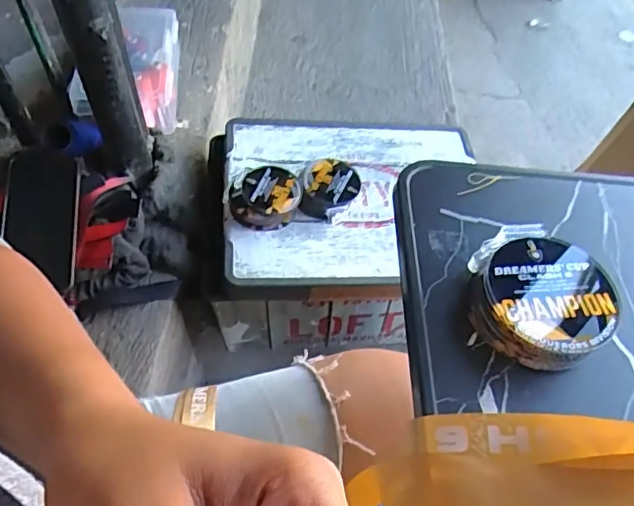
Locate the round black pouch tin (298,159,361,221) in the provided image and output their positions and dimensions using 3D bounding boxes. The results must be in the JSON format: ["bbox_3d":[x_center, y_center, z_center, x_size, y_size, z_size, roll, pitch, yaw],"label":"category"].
[{"bbox_3d":[0.017,-0.082,0.741,0.077,0.045,0.083,12,56,5],"label":"round black pouch tin"}]

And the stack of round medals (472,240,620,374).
[{"bbox_3d":[0.130,0.026,0.319,0.077,0.025,0.071,-33,64,-23],"label":"stack of round medals"}]

